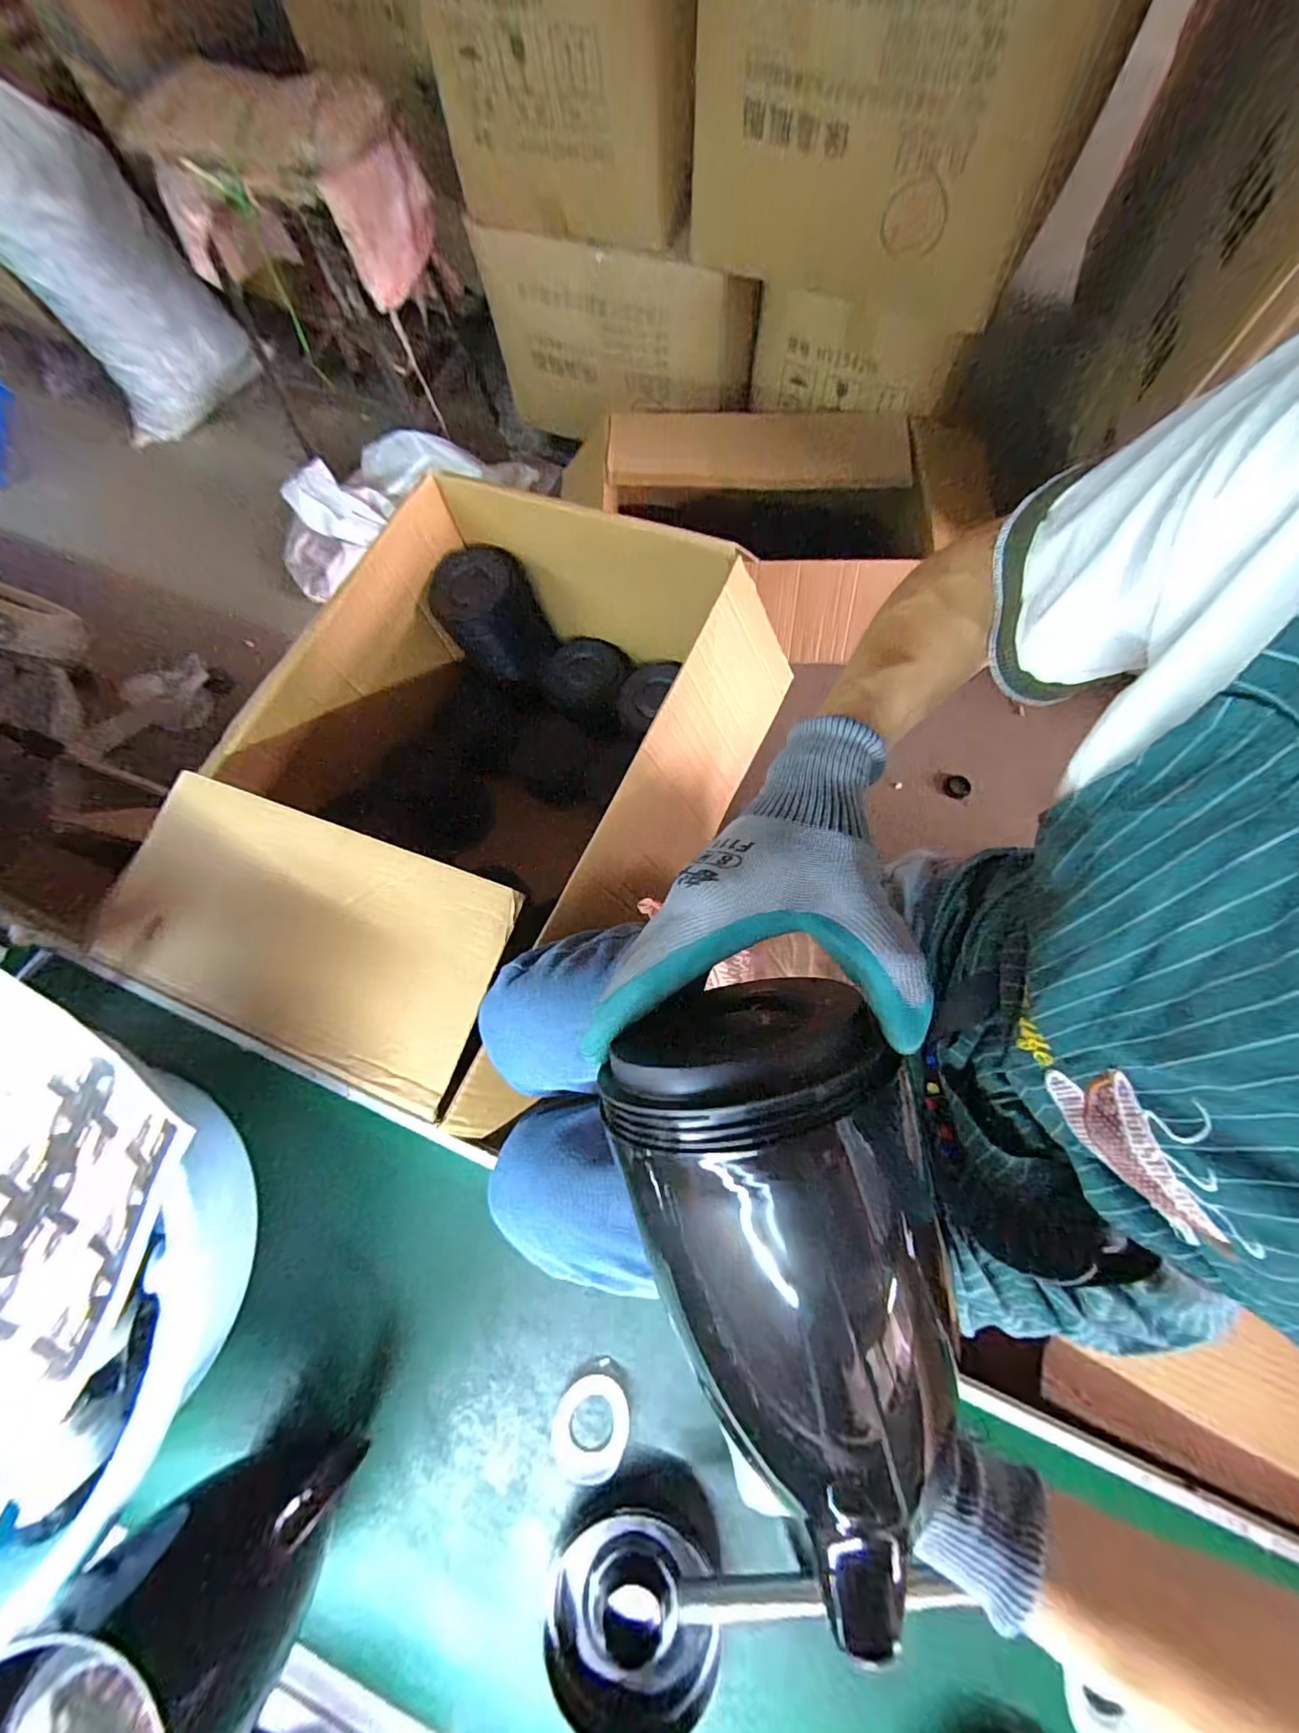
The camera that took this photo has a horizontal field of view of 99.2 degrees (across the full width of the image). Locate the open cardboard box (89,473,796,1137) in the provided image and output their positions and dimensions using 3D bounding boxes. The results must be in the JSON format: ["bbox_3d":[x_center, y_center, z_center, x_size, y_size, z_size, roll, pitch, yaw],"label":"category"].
[{"bbox_3d":[-0.190,-0.094,0.722,0.513,0.354,0.653,22,76,7],"label":"open cardboard box"}]

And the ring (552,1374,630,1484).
[{"bbox_3d":[-0.045,0.423,0.417,0.055,0.008,0.061,26,77,9],"label":"ring"}]

